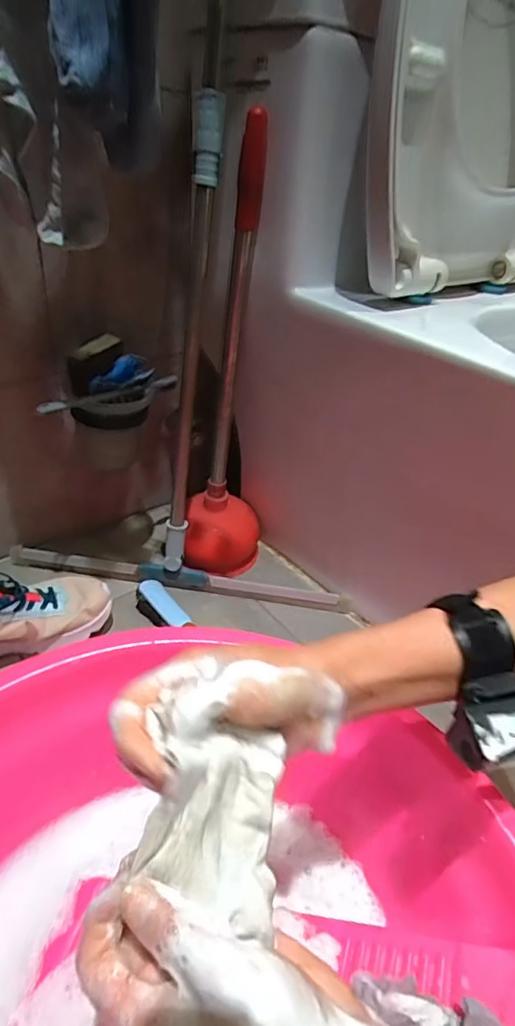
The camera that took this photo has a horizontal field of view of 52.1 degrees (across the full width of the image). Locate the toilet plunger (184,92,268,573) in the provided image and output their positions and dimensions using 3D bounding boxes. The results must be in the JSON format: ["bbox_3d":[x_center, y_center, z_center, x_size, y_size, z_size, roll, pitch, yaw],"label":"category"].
[{"bbox_3d":[-0.030,-0.161,0.676,0.110,0.538,0.107,3,36,-5],"label":"toilet plunger"}]

